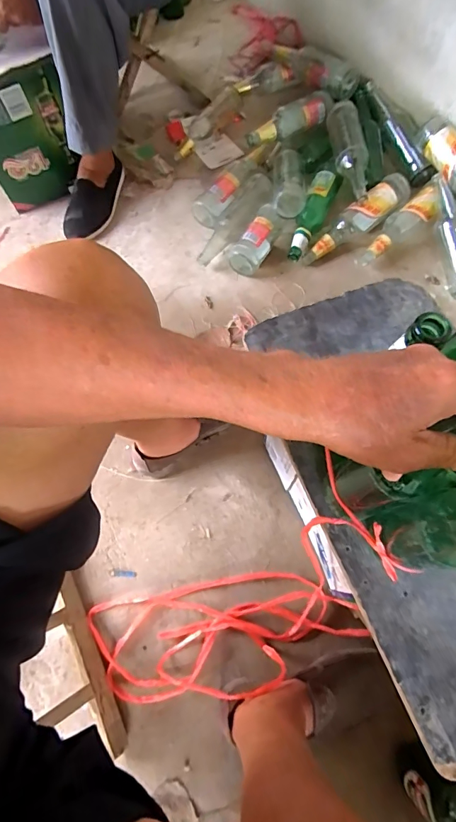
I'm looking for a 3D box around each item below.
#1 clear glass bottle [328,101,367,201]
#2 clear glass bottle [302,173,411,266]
[{"bbox_3d":[0.271,-0.577,0.917,0.073,0.065,0.258,-12,81,-2],"label":"clear glass bottle"},{"bbox_3d":[0.276,-0.417,0.899,0.280,0.067,0.059,-36,70,3],"label":"clear glass bottle"}]

